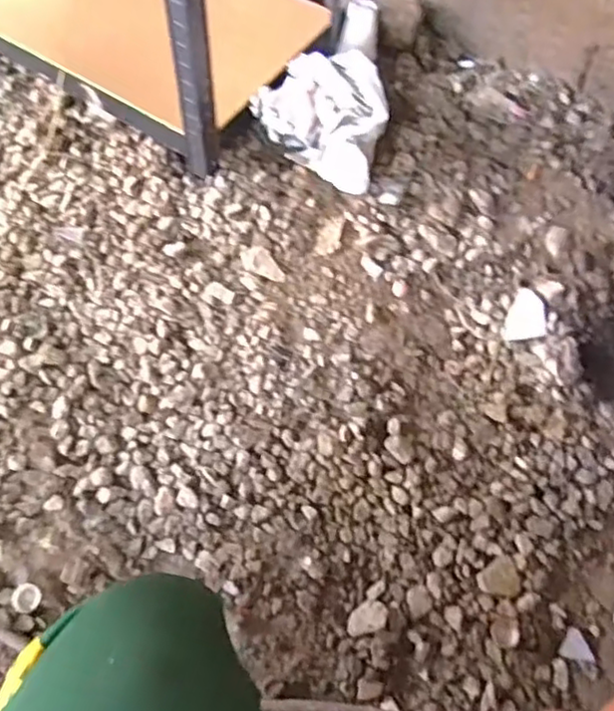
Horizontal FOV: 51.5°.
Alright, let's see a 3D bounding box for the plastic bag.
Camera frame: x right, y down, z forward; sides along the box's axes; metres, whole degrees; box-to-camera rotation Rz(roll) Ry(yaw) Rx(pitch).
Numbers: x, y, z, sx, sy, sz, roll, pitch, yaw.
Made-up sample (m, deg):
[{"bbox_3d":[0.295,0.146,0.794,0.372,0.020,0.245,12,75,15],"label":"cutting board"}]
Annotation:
[{"bbox_3d":[0.034,-0.383,1.019,0.229,0.141,0.160,34,68,15],"label":"plastic bag"}]

